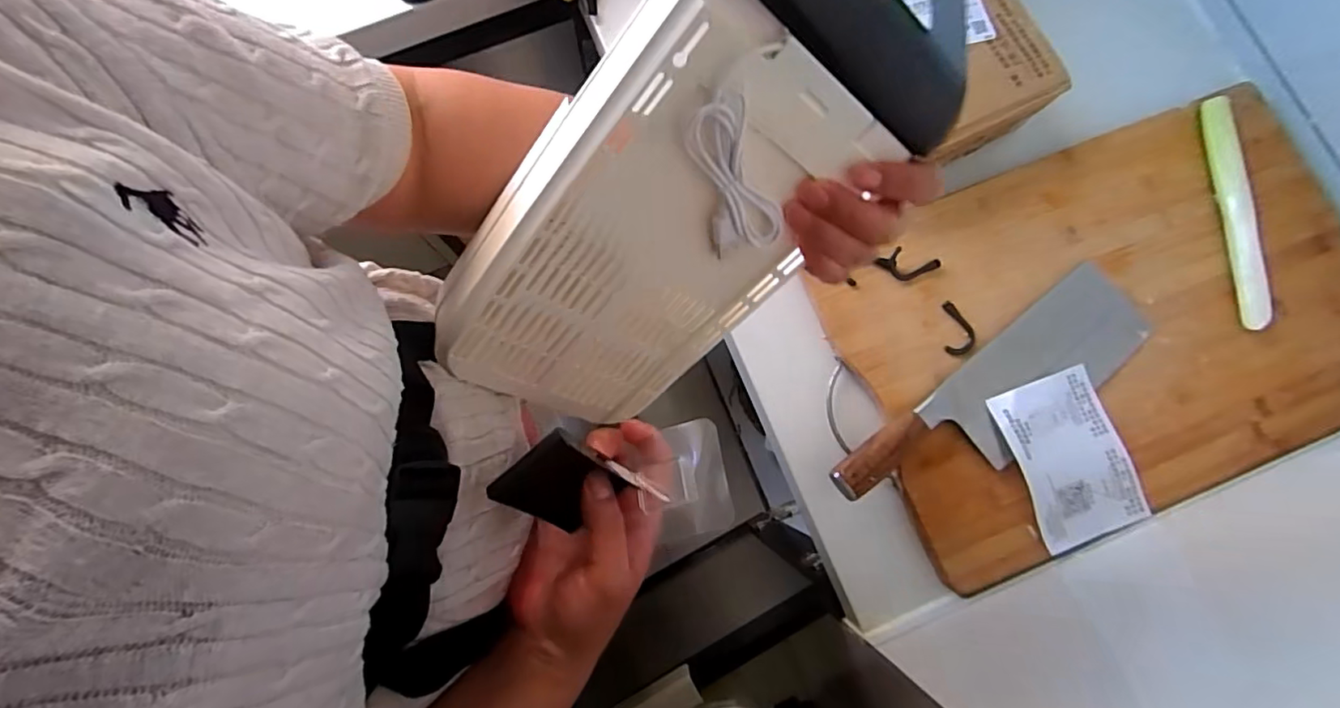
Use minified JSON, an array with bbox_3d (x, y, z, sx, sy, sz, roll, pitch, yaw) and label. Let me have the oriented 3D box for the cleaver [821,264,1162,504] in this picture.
[{"bbox_3d":[0.286,0.039,0.503,0.315,0.026,0.085,-36,82,-7],"label":"cleaver"}]

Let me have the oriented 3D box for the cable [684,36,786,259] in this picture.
[{"bbox_3d":[0.031,-0.087,0.269,0.042,0.096,0.011,-21,49,-4],"label":"cable"}]

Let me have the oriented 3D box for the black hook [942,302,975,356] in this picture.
[{"bbox_3d":[0.260,-0.022,0.525,0.026,0.004,0.049,3,80,0],"label":"black hook"}]

